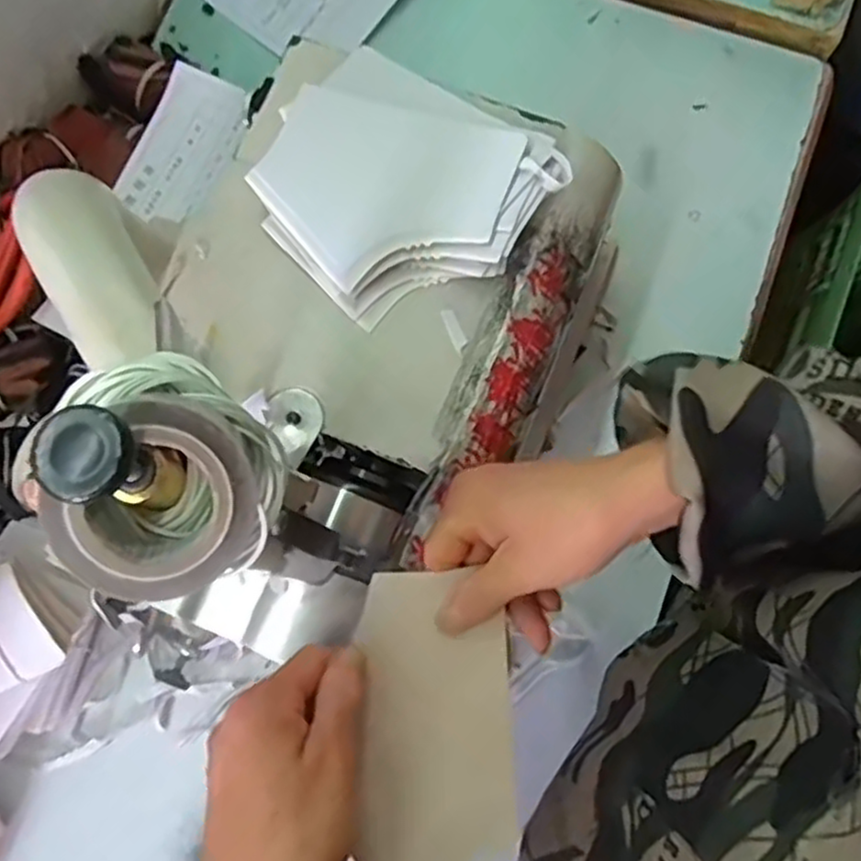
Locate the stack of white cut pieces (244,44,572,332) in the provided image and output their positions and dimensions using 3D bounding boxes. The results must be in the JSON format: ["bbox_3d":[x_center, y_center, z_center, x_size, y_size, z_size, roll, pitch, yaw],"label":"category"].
[{"bbox_3d":[-0.019,-0.140,0.413,0.140,0.023,0.145,-43,82,-7],"label":"stack of white cut pieces"}]

